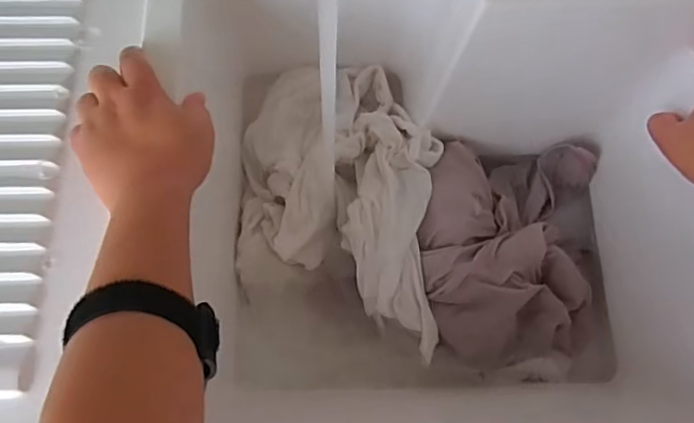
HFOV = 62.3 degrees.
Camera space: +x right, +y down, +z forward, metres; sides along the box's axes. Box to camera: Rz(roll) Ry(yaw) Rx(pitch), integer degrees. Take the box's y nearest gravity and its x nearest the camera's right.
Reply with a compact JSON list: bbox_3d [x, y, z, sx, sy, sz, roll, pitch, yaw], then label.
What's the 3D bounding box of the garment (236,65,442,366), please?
[{"bbox_3d":[-0.010,-0.025,0.572,0.190,0.075,0.279,4,74,0],"label":"garment"}]

